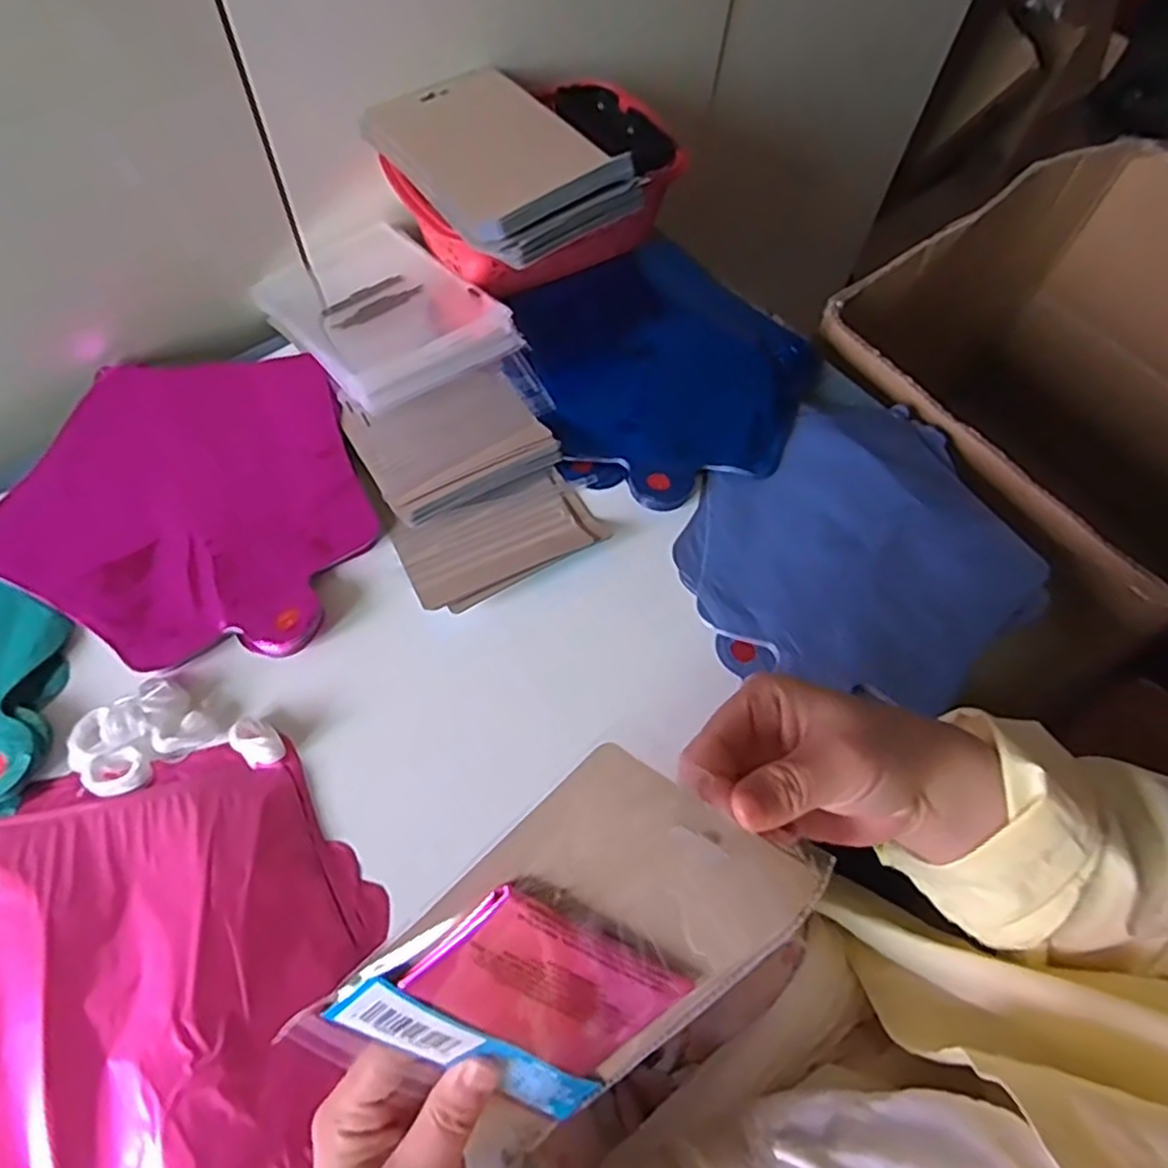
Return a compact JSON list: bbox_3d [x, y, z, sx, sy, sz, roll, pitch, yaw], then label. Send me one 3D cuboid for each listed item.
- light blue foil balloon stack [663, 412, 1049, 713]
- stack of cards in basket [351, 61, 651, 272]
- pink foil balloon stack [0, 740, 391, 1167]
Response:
[{"bbox_3d":[0.191,-0.022,0.496,0.254,0.025,0.196,-36,70,-20],"label":"light blue foil balloon stack"},{"bbox_3d":[-0.063,-0.303,0.518,0.126,0.035,0.184,-37,70,-20],"label":"stack of cards in basket"},{"bbox_3d":[-0.219,0.212,0.338,0.216,0.018,0.263,8,62,1],"label":"pink foil balloon stack"}]

